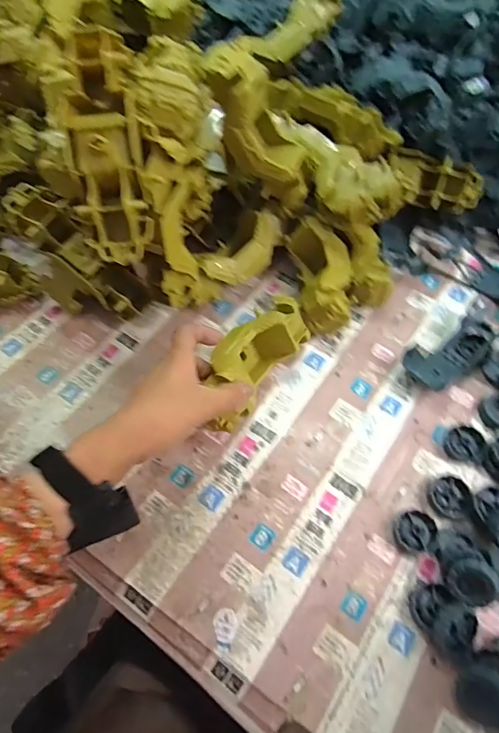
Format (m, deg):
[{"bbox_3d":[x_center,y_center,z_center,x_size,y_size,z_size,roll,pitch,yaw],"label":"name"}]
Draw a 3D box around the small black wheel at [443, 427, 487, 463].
[{"bbox_3d":[0.215,0.078,0.450,0.037,0.012,0.037,1,59,-1],"label":"small black wheel"}]

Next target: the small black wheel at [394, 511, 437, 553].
[{"bbox_3d":[0.150,0.150,0.408,0.035,0.011,0.033,1,59,-1],"label":"small black wheel"}]

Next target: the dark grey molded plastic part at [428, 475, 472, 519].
[{"bbox_3d":[0.188,0.122,0.422,0.035,0.012,0.036,9,59,4],"label":"dark grey molded plastic part"}]

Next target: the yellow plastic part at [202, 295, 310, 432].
[{"bbox_3d":[0.001,-0.006,0.460,0.061,0.067,0.152,32,62,17],"label":"yellow plastic part"}]

